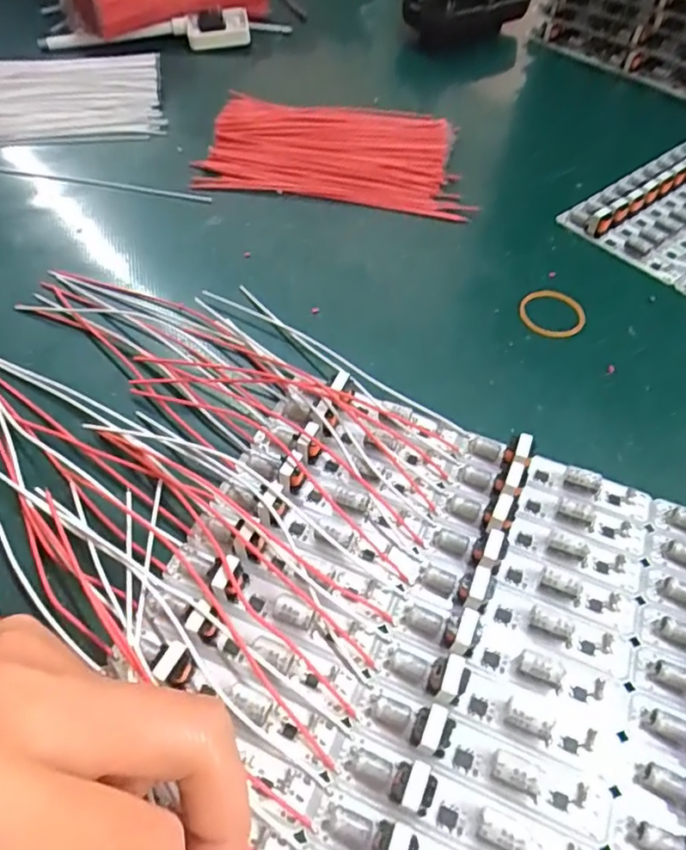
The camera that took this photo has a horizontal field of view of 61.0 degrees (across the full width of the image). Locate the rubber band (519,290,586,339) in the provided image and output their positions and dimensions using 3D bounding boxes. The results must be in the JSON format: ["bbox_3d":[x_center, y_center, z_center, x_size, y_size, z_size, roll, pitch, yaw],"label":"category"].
[{"bbox_3d":[0.103,-0.054,0.286,0.032,0.004,0.031,-3,54,-4],"label":"rubber band"}]

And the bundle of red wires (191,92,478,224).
[{"bbox_3d":[-0.004,-0.172,0.367,0.158,0.014,0.093,10,54,5],"label":"bundle of red wires"}]

